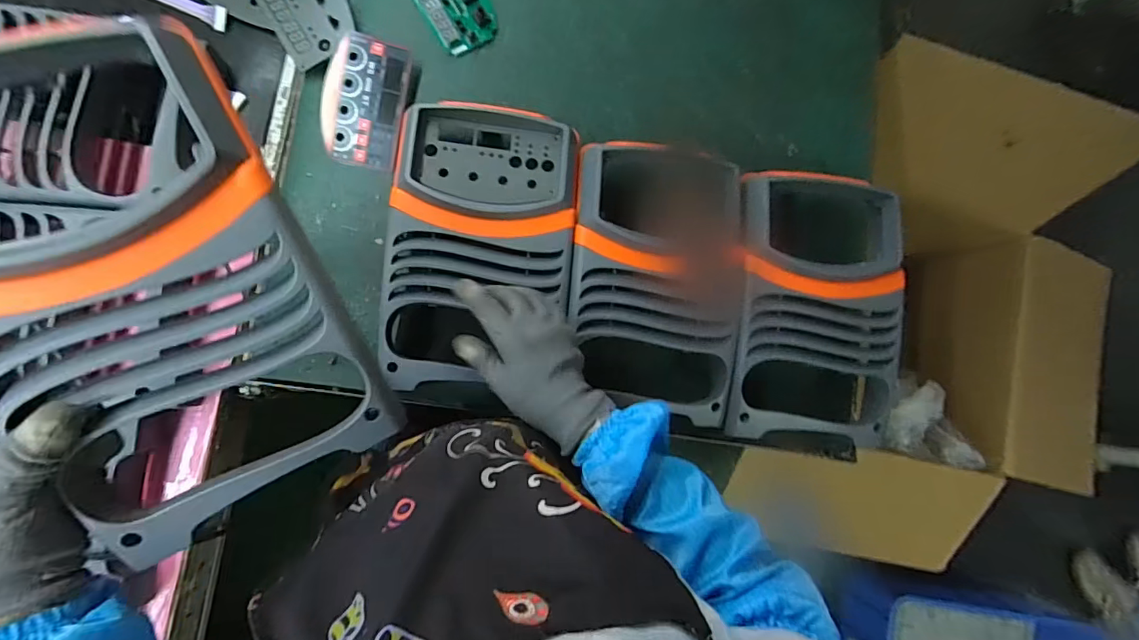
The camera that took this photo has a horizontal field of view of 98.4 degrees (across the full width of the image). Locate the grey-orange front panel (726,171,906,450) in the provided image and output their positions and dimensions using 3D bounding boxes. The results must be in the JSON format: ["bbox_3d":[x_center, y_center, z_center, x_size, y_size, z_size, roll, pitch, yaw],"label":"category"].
[{"bbox_3d":[0.288,-0.016,0.565,0.185,0.085,0.308,4,85,-7],"label":"grey-orange front panel"}]

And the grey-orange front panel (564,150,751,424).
[{"bbox_3d":[0.100,-0.053,0.560,0.196,0.048,0.296,4,92,-8],"label":"grey-orange front panel"}]

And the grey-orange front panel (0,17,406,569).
[{"bbox_3d":[-0.270,-0.018,0.318,0.193,0.048,0.313,-27,108,-17],"label":"grey-orange front panel"}]

